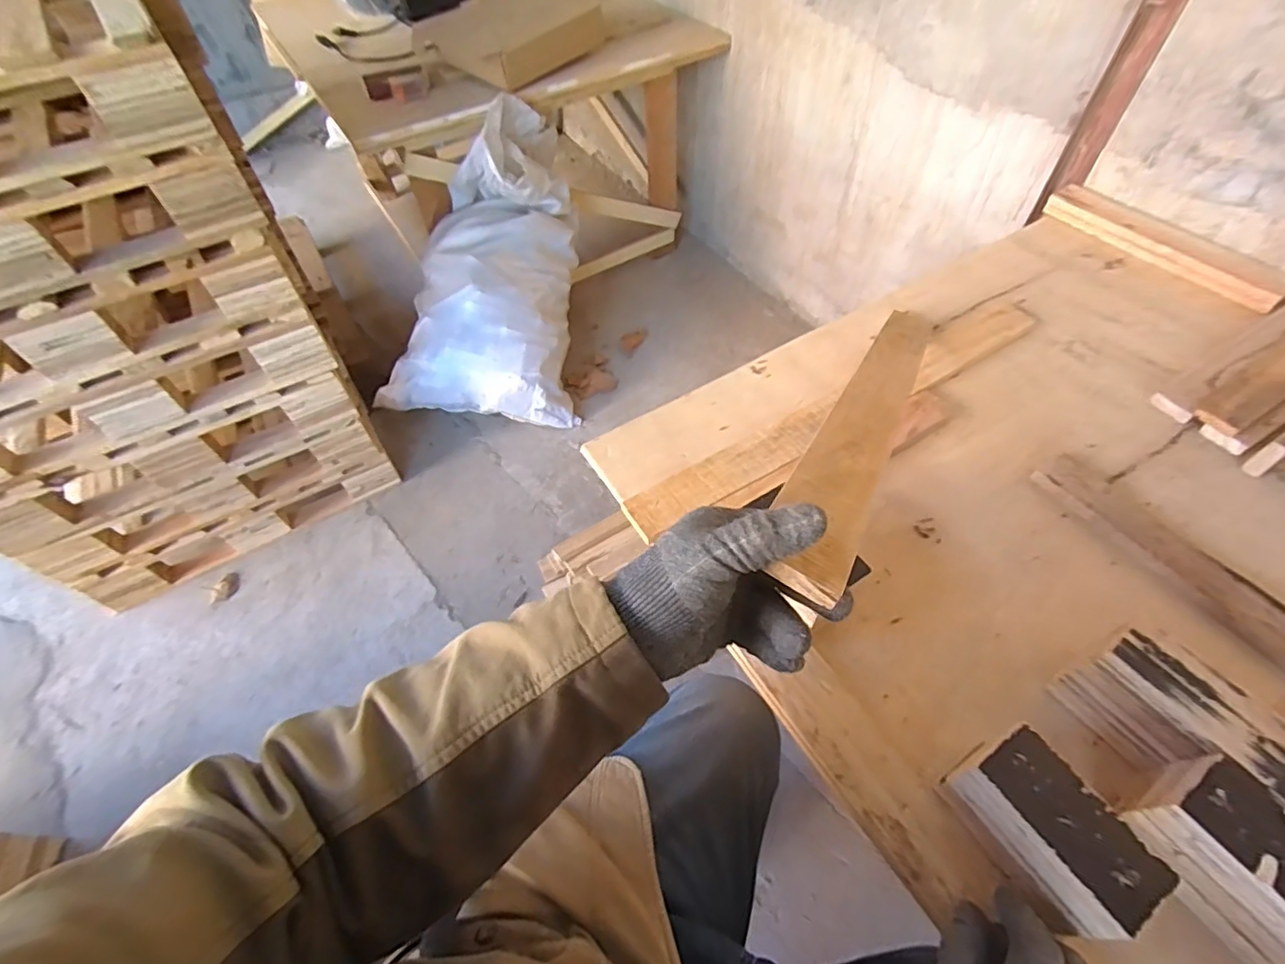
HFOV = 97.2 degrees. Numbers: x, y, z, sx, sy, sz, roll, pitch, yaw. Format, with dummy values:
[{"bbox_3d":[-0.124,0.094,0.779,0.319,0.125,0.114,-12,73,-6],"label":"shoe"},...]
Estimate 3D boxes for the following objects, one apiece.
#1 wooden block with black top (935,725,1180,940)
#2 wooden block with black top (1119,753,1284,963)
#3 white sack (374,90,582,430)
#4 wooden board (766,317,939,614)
[{"bbox_3d":[0.293,0.255,0.420,0.065,0.077,0.119,-26,57,-16],"label":"wooden block with black top"},{"bbox_3d":[0.430,0.276,0.412,0.068,0.089,0.121,-32,59,-20],"label":"wooden block with black top"},{"bbox_3d":[-0.437,-0.550,1.474,0.495,0.518,0.612,-1,54,1],"label":"white sack"},{"bbox_3d":[0.224,-0.083,0.545,0.062,0.016,0.607,23,37,17],"label":"wooden board"}]

